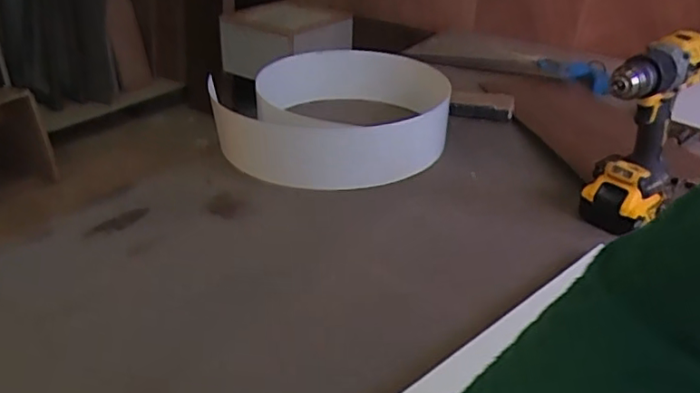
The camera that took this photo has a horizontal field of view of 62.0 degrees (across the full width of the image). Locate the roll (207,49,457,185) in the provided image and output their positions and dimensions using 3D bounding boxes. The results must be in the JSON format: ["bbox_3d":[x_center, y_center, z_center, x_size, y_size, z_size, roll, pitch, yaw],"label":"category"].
[{"bbox_3d":[-0.008,-0.160,1.041,0.350,0.130,0.373,6,31,6],"label":"roll"}]

